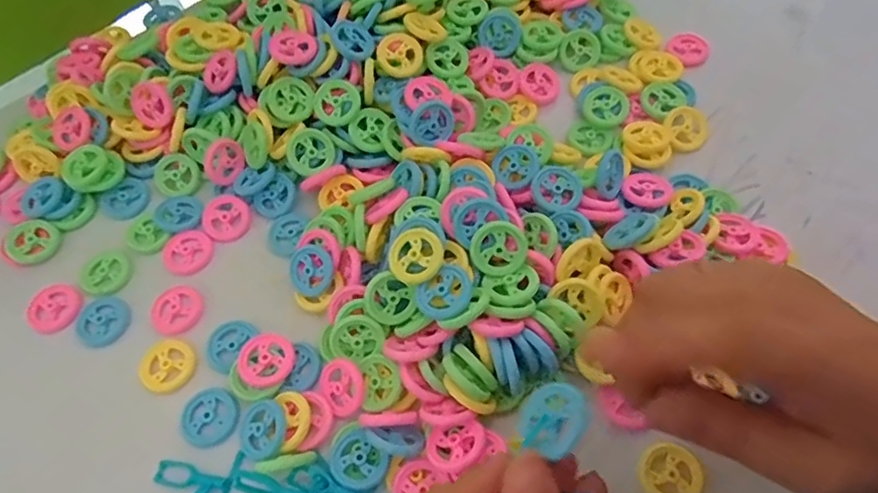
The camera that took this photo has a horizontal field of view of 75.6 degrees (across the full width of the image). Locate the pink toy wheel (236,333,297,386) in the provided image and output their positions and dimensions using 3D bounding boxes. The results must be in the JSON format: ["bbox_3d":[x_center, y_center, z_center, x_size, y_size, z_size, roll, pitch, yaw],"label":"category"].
[{"bbox_3d":[-0.094,0.062,0.310,0.031,0.010,0.029,-1,61,3],"label":"pink toy wheel"}]

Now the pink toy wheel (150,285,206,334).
[{"bbox_3d":[-0.154,0.037,0.333,0.030,0.004,0.030,-1,61,3],"label":"pink toy wheel"}]

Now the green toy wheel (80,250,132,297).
[{"bbox_3d":[-0.204,0.015,0.346,0.031,0.004,0.030,-1,61,3],"label":"green toy wheel"}]

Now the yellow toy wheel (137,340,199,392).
[{"bbox_3d":[-0.152,0.066,0.317,0.031,0.004,0.029,-1,61,3],"label":"yellow toy wheel"}]

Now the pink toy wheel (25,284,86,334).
[{"bbox_3d":[-0.229,0.036,0.336,0.032,0.004,0.030,-1,61,3],"label":"pink toy wheel"}]

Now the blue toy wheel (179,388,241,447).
[{"bbox_3d":[-0.122,0.090,0.301,0.031,0.004,0.029,-1,61,3],"label":"blue toy wheel"}]

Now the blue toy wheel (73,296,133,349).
[{"bbox_3d":[-0.198,0.043,0.332,0.031,0.004,0.029,-1,61,3],"label":"blue toy wheel"}]

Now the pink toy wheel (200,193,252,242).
[{"bbox_3d":[-0.137,-0.019,0.362,0.030,0.004,0.034,-41,66,-17],"label":"pink toy wheel"}]

